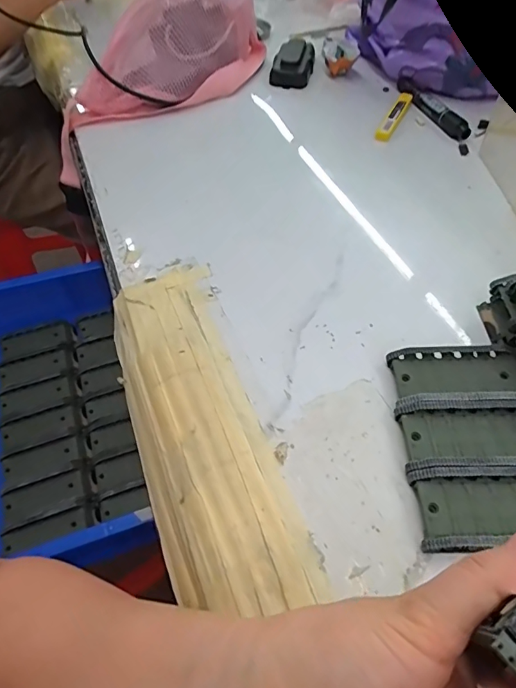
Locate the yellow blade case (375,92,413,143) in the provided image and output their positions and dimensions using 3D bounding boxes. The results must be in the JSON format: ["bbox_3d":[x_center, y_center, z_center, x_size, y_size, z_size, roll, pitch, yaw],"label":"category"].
[{"bbox_3d":[0.164,-0.273,0.546,0.015,0.009,0.114,22,55,16],"label":"yellow blade case"}]

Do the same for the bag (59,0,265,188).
[{"bbox_3d":[-0.116,-0.335,0.566,0.332,0.112,0.119,-43,63,-14],"label":"bag"}]

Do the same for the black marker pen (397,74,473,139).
[{"bbox_3d":[0.208,-0.286,0.552,0.018,0.020,0.140,-14,54,-11],"label":"black marker pen"}]

